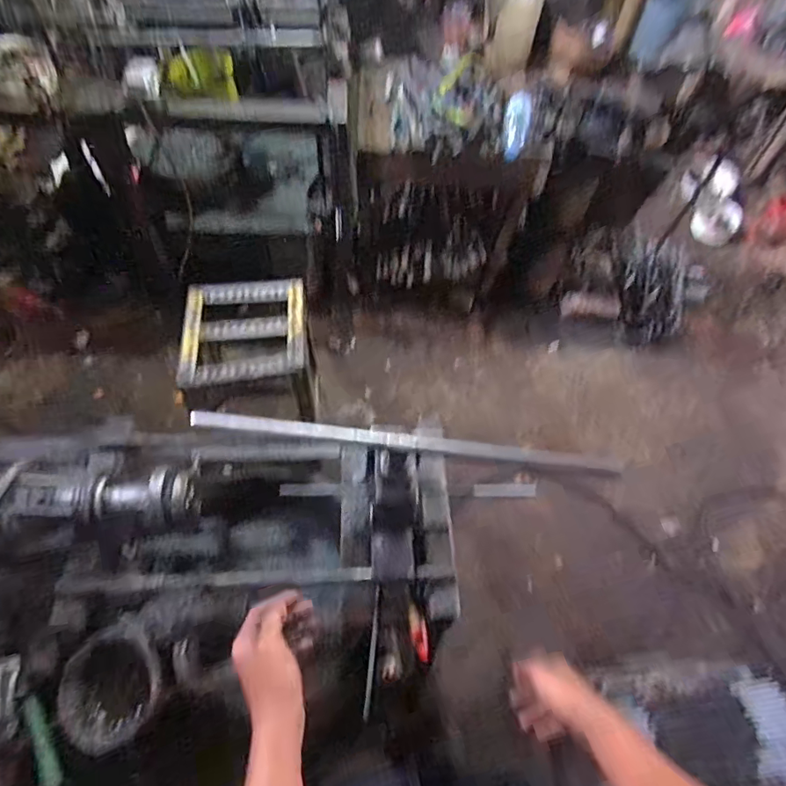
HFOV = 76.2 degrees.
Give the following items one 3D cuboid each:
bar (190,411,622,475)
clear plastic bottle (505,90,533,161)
[{"bbox_3d":[0.011,0.054,0.557,0.467,0.020,0.018,7,67,0],"label":"bar"},{"bbox_3d":[0.317,-0.683,1.281,0.072,0.053,0.201,9,67,1],"label":"clear plastic bottle"}]

